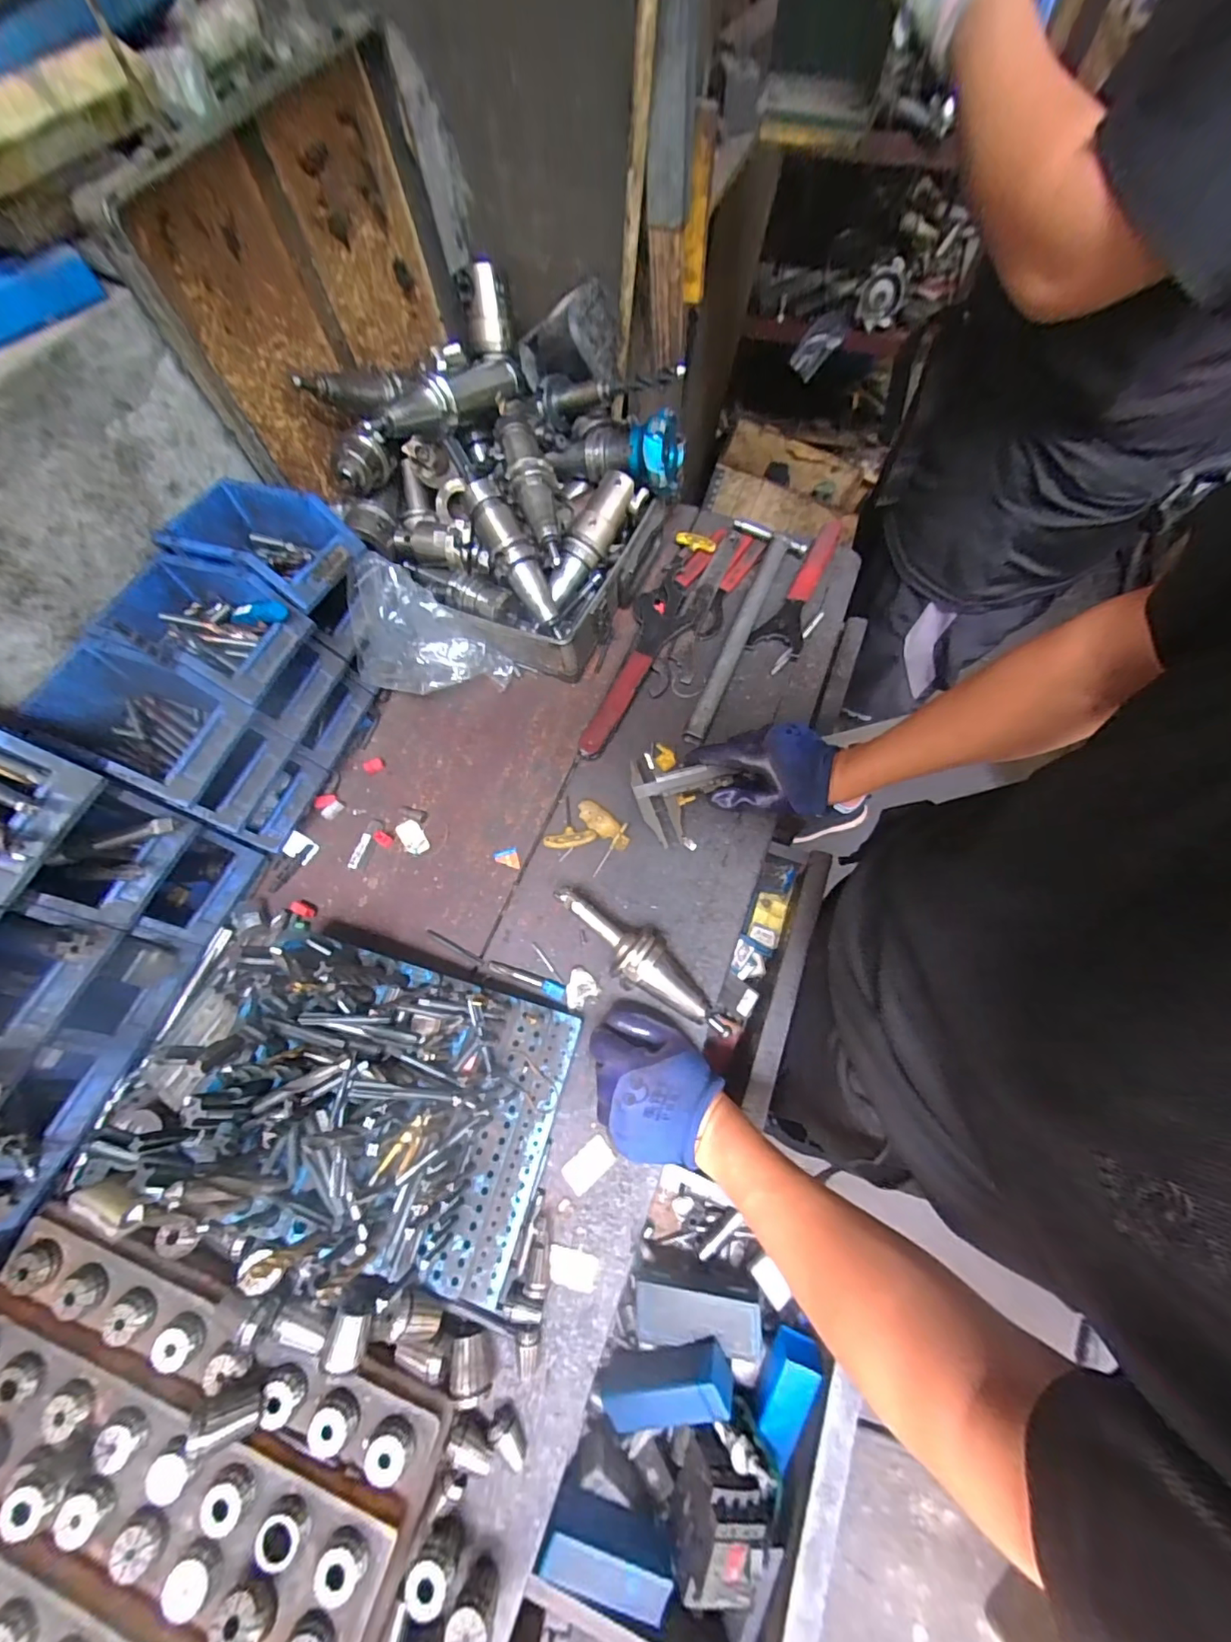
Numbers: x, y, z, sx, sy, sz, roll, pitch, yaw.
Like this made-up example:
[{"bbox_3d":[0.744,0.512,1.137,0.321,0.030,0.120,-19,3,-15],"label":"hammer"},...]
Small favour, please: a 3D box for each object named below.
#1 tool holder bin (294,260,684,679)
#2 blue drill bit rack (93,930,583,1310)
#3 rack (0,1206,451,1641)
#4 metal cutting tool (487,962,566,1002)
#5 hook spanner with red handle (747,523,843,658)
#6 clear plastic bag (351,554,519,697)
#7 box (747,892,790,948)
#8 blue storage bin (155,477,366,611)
[{"bbox_3d":[-0.112,-0.442,0.653,0.339,0.184,0.412,27,72,12],"label":"tool holder bin"},{"bbox_3d":[-0.207,0.231,0.438,0.289,0.115,0.223,14,69,8],"label":"blue drill bit rack"},{"bbox_3d":[-0.341,0.481,0.374,0.364,0.063,0.243,20,70,10],"label":"rack"},{"bbox_3d":[-0.090,0.160,0.542,0.084,0.006,0.016,20,70,10],"label":"metal cutting tool"},{"bbox_3d":[0.243,-0.320,0.711,0.065,0.024,0.237,20,70,9],"label":"hook spanner with red handle"},{"bbox_3d":[-0.219,-0.220,0.625,0.161,0.132,0.105,-18,69,-5],"label":"clear plastic bag"},{"bbox_3d":[0.190,0.123,0.663,0.038,0.021,0.069,21,70,10],"label":"box"},{"bbox_3d":[-0.354,-0.280,0.538,0.150,0.060,0.109,18,70,9],"label":"blue storage bin"}]

